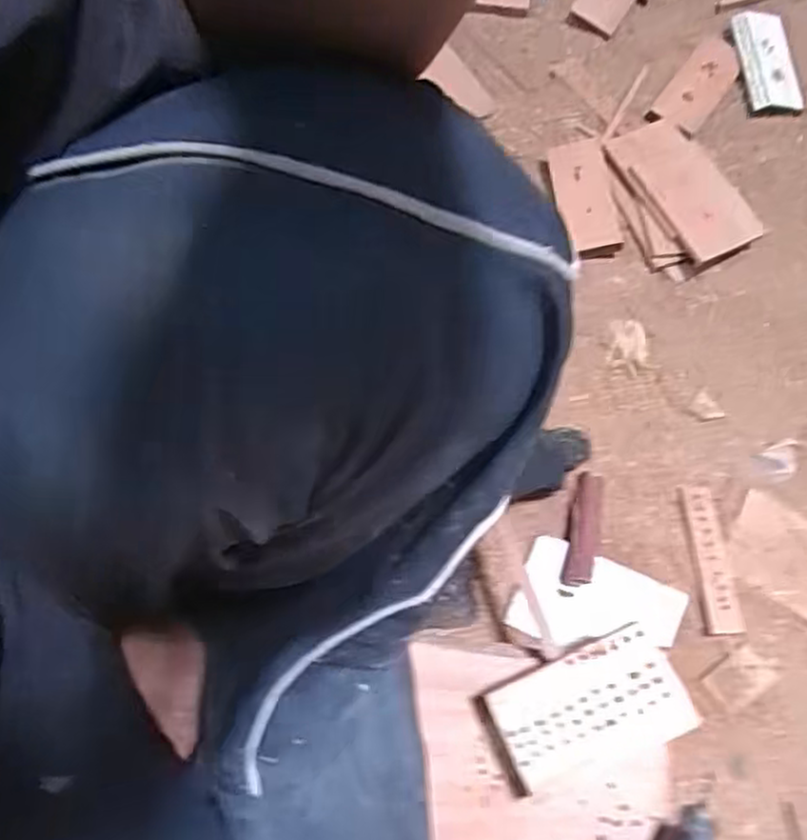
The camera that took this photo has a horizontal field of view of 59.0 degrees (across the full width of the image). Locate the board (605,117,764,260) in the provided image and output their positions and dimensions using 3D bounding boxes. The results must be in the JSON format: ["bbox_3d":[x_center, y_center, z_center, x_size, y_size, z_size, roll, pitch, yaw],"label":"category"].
[{"bbox_3d":[0.286,-0.238,0.725,0.093,0.015,0.160,-31,78,-8],"label":"board"}]

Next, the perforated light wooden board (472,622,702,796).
[{"bbox_3d":[0.129,0.208,0.515,0.137,0.037,0.079,-25,76,-2],"label":"perforated light wooden board"}]

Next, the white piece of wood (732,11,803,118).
[{"bbox_3d":[0.394,-0.391,0.774,0.054,0.014,0.135,-4,75,-2],"label":"white piece of wood"}]

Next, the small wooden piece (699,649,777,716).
[{"bbox_3d":[0.278,0.214,0.591,0.056,0.009,0.039,-33,78,-9],"label":"small wooden piece"}]

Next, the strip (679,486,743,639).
[{"bbox_3d":[0.264,0.119,0.614,0.032,0.007,0.124,-4,75,-2],"label":"strip"}]

